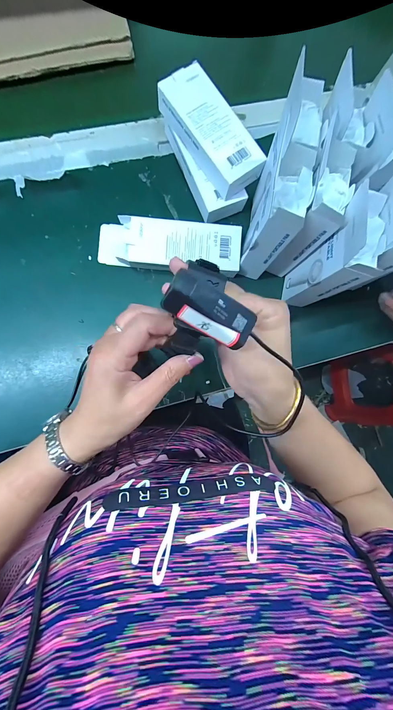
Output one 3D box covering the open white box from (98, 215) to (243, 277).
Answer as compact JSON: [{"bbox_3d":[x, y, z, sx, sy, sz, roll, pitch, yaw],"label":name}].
[{"bbox_3d":[-0.041,-0.158,0.403,0.208,0.034,0.075,3,86,-5],"label":"open white box"}]

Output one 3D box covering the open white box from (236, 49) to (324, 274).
[{"bbox_3d":[0.099,-0.193,0.347,0.034,0.164,0.134,12,85,-5],"label":"open white box"}]

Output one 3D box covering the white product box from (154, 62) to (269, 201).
[{"bbox_3d":[0.022,-0.306,0.377,0.067,0.037,0.170,-36,90,-7],"label":"white product box"}]

